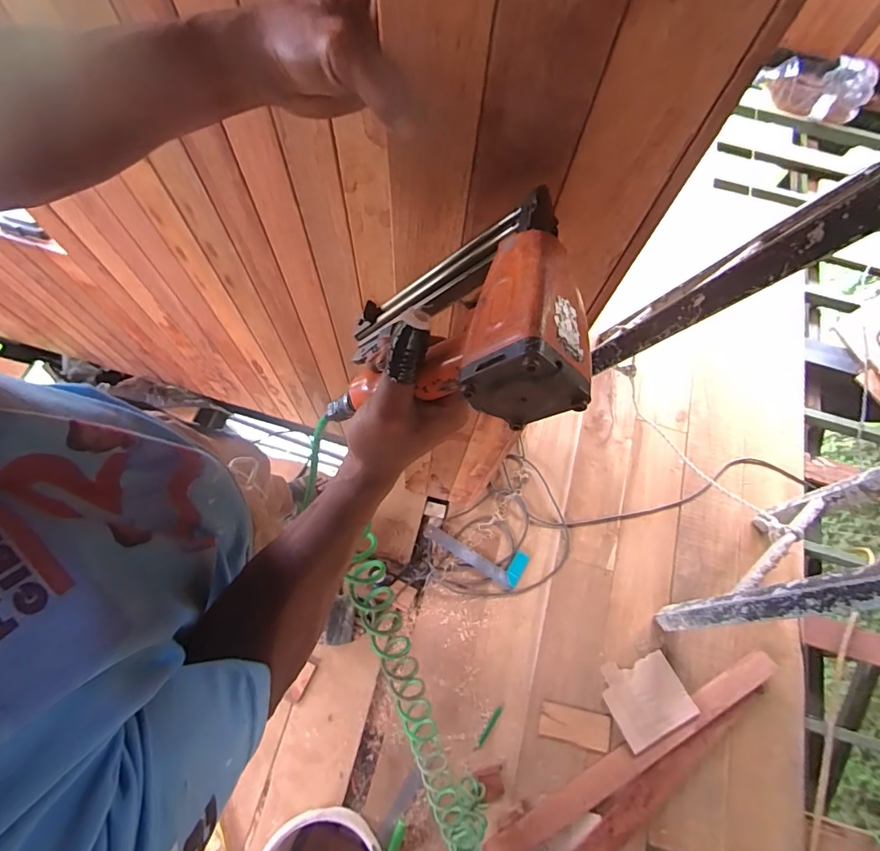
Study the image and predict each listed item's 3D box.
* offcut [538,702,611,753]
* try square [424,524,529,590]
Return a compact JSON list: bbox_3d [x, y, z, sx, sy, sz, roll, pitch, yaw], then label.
[{"bbox_3d":[0.362,0.810,1.247,0.180,0.023,0.081,10,68,1],"label":"offcut"},{"bbox_3d":[0.108,0.373,1.415,0.310,0.023,0.107,27,71,12],"label":"try square"}]

